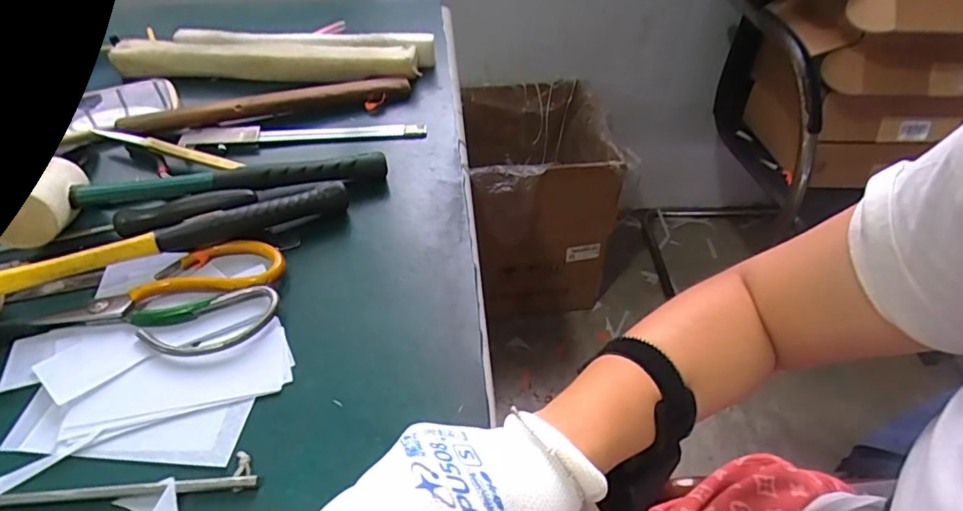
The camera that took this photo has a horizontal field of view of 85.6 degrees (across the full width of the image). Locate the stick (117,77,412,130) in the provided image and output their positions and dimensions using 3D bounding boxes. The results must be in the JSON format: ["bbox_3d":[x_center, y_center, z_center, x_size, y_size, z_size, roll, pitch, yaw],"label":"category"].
[{"bbox_3d":[-0.207,-0.147,0.521,0.271,0.023,0.017,-13,47,-15],"label":"stick"}]

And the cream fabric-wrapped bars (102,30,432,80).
[{"bbox_3d":[-0.229,-0.226,0.583,0.344,0.044,0.068,4,45,1],"label":"cream fabric-wrapped bars"}]

